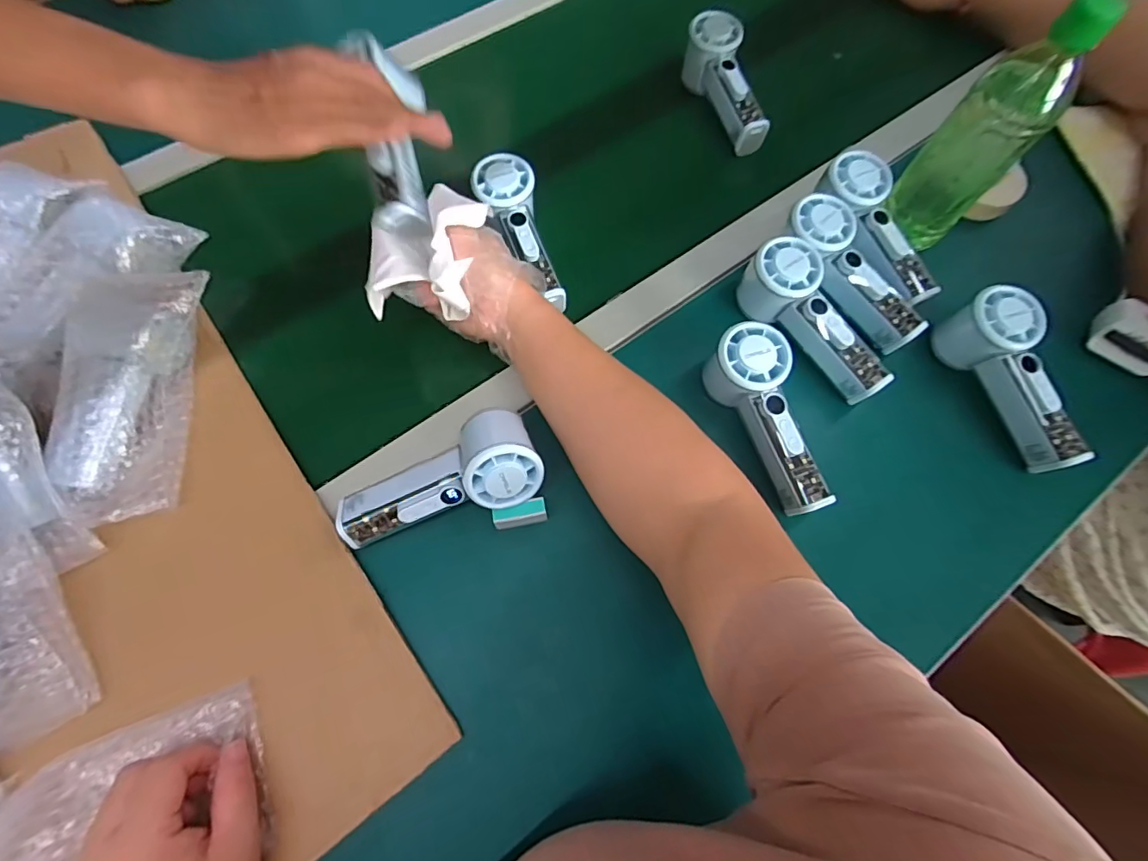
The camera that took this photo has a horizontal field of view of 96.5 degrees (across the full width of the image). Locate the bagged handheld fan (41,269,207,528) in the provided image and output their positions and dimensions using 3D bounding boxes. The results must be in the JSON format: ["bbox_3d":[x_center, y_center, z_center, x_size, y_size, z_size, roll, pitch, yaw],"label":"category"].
[{"bbox_3d":[-0.353,-0.030,0.410,0.086,0.060,0.204,-1,68,0],"label":"bagged handheld fan"}]

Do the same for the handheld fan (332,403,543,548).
[{"bbox_3d":[-0.104,0.034,0.388,0.154,0.064,0.077,-17,69,-6],"label":"handheld fan"}]

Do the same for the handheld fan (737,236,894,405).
[{"bbox_3d":[0.208,-0.093,0.443,0.052,0.058,0.152,-31,71,-11],"label":"handheld fan"}]

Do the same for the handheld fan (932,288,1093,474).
[{"bbox_3d":[0.378,-0.043,0.443,0.048,0.071,0.158,-22,86,-8],"label":"handheld fan"}]

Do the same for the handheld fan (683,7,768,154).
[{"bbox_3d":[0.163,-0.374,0.555,0.050,0.060,0.150,-12,69,-4],"label":"handheld fan"}]

